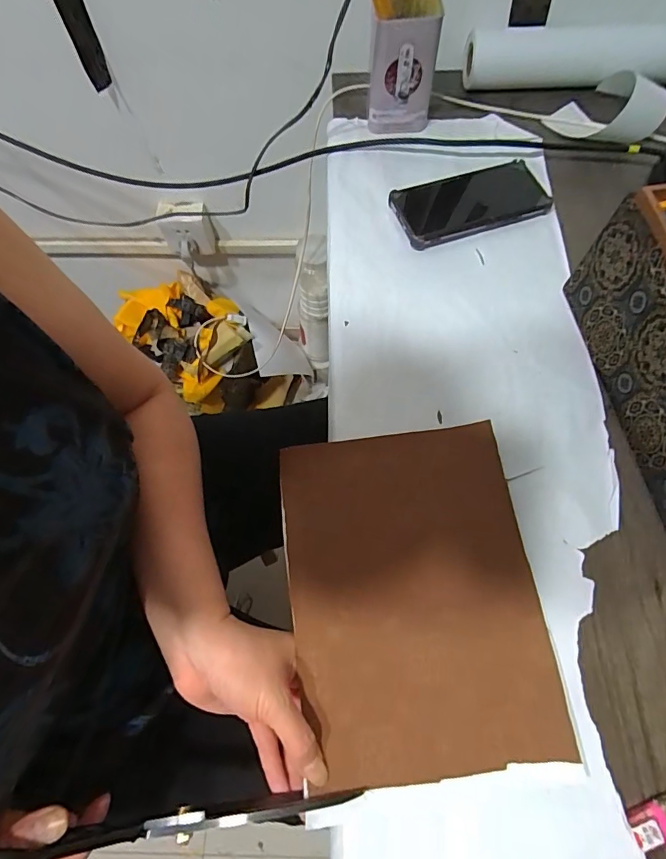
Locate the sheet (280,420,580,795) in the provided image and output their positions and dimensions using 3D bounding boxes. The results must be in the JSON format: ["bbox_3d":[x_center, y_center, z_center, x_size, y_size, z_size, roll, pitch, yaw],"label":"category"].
[{"bbox_3d":[0.061,0.122,0.347,0.186,0.011,0.246,-8,68,0],"label":"sheet"}]

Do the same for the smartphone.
[{"bbox_3d":[0.150,-0.251,0.487,0.158,0.019,0.081,-15,68,-4],"label":"smartphone"}]

